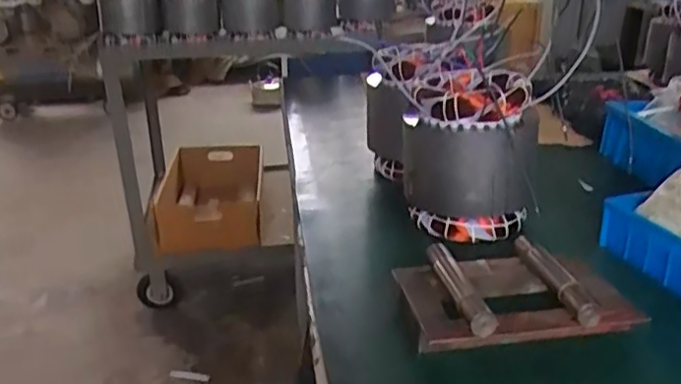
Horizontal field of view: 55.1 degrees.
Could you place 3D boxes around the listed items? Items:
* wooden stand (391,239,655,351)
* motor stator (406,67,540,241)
[{"bbox_3d":[0.159,0.097,0.608,0.198,0.050,0.140,-6,25,-10],"label":"wooden stand"},{"bbox_3d":[0.157,-0.051,0.803,0.153,0.165,0.124,3,25,10],"label":"motor stator"}]

